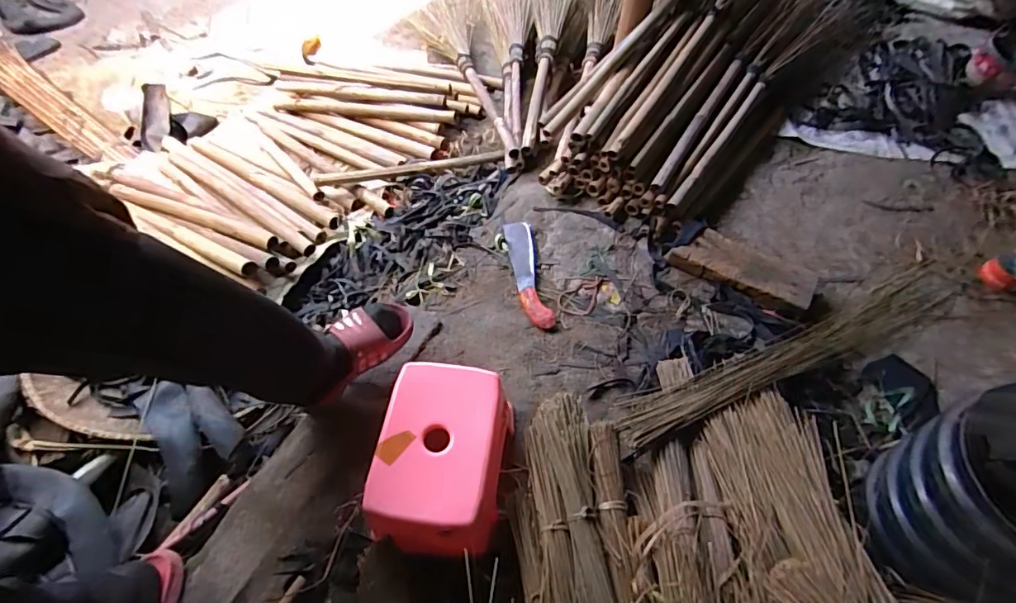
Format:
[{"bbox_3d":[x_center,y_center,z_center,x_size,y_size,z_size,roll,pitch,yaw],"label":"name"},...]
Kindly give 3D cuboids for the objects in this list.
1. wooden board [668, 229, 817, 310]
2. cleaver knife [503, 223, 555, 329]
[{"bbox_3d":[0.525,-0.076,1.159,0.306,0.050,0.116,23,60,18],"label":"wooden board"},{"bbox_3d":[0.045,-0.071,1.201,0.064,0.019,0.319,-10,55,-4],"label":"cleaver knife"}]

